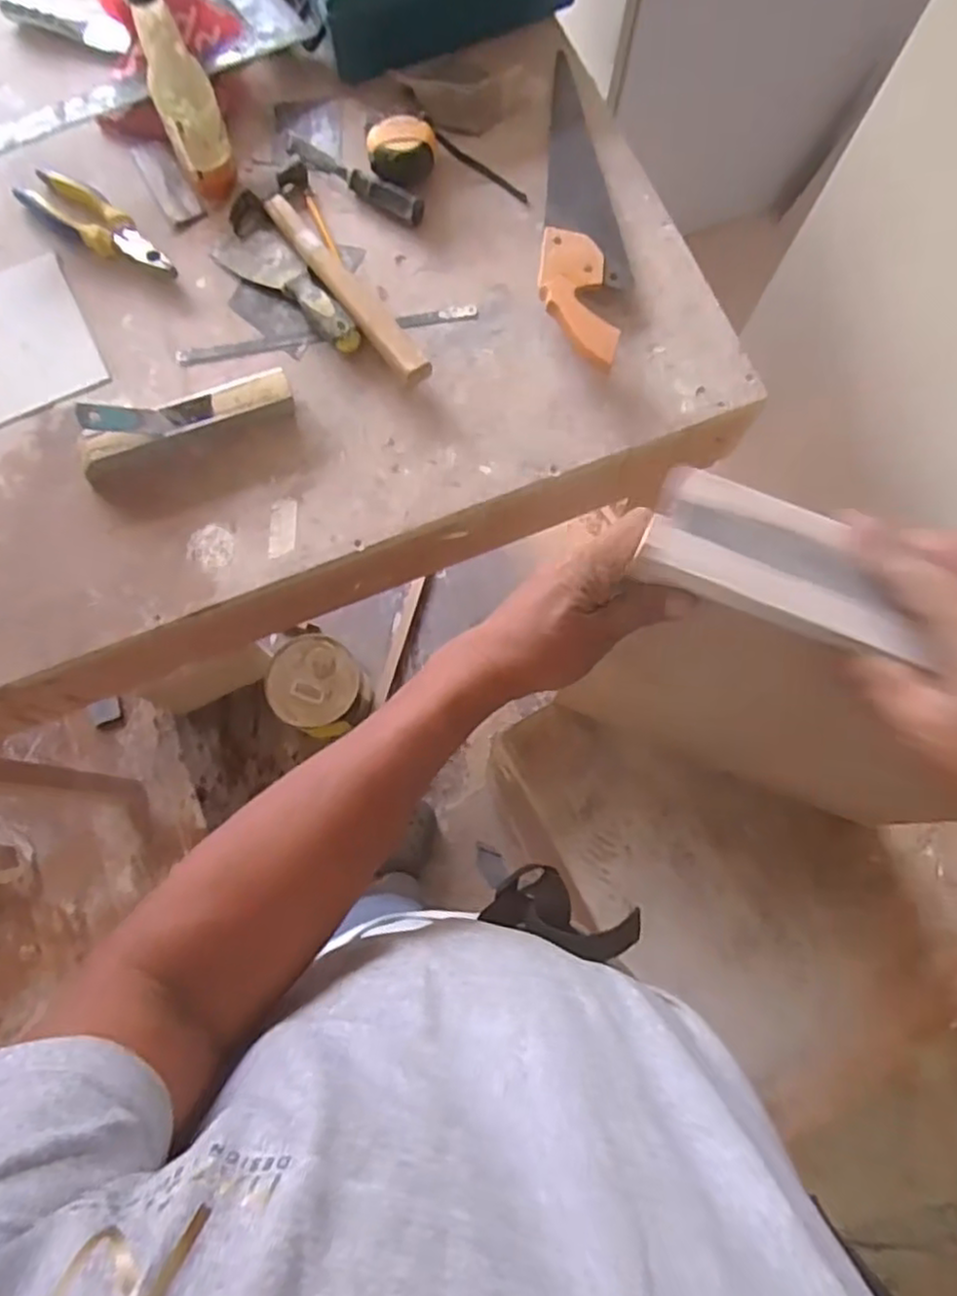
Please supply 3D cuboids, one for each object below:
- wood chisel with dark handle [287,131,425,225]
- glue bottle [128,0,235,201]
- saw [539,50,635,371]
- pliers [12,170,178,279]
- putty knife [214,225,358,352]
[{"bbox_3d":[-0.137,-0.506,0.769,0.178,0.023,0.030,33,78,7],"label":"wood chisel with dark handle"},{"bbox_3d":[-0.280,-0.524,0.678,0.054,0.199,0.041,-27,78,-7],"label":"glue bottle"},{"bbox_3d":[0.118,-0.470,0.762,0.098,0.036,0.399,5,76,0],"label":"saw"},{"bbox_3d":[-0.392,-0.437,0.741,0.191,0.022,0.056,36,78,8],"label":"pliers"},{"bbox_3d":[-0.191,-0.373,0.732,0.197,0.026,0.058,43,79,9],"label":"putty knife"}]

